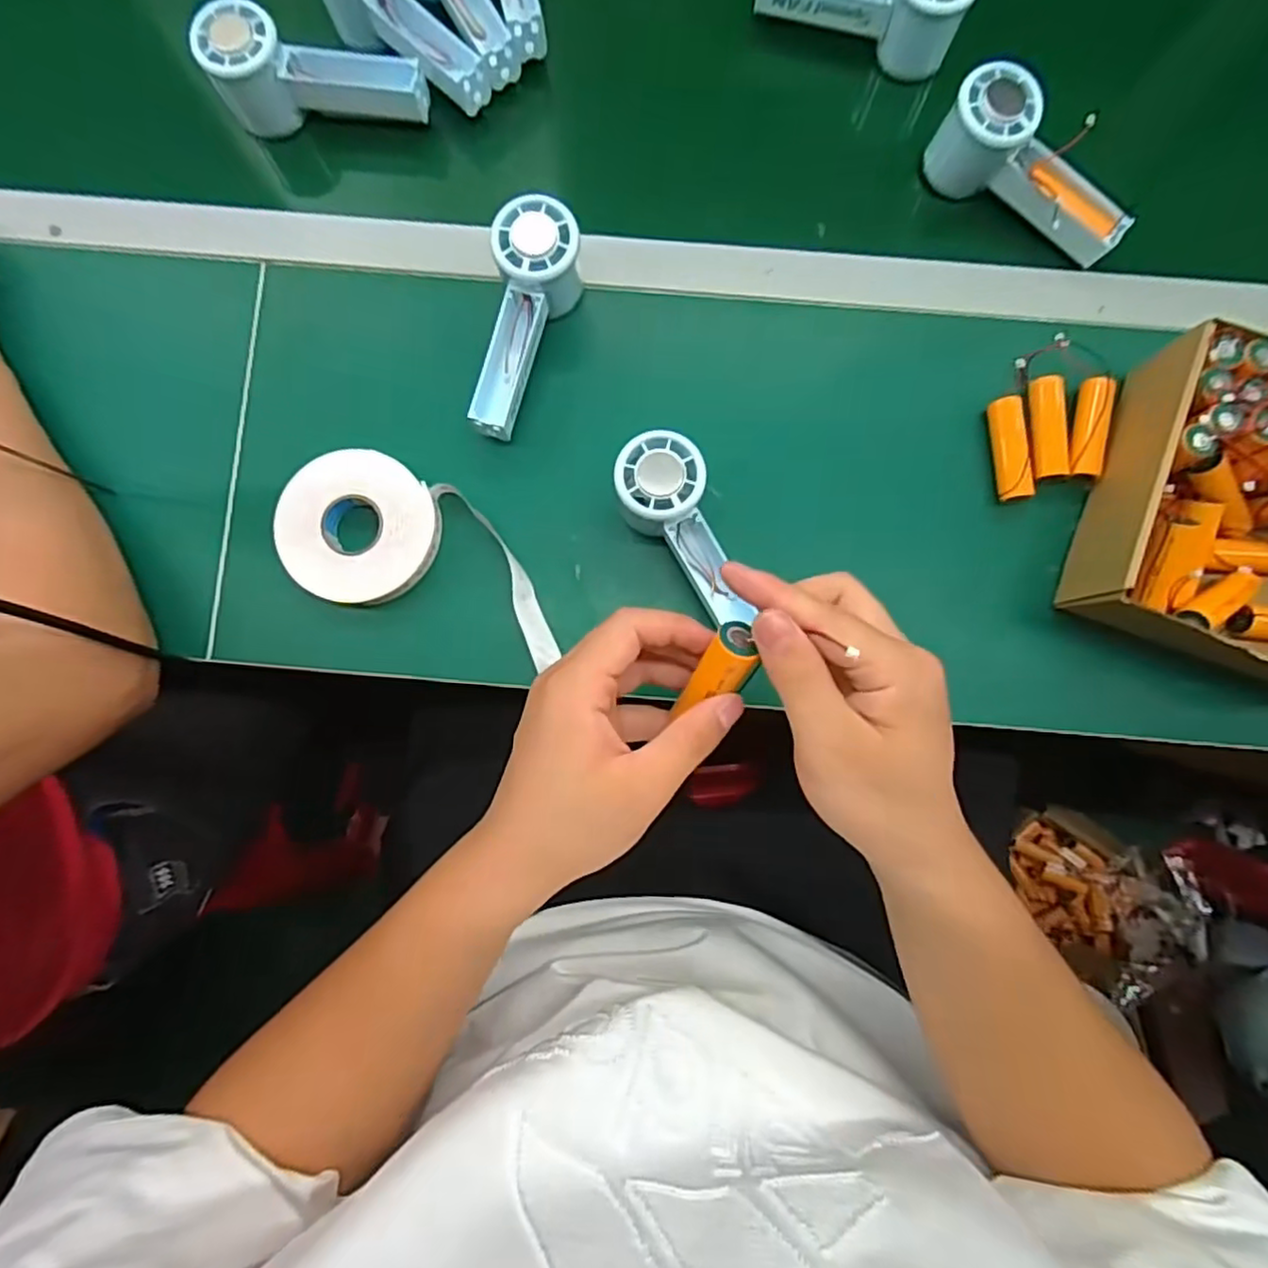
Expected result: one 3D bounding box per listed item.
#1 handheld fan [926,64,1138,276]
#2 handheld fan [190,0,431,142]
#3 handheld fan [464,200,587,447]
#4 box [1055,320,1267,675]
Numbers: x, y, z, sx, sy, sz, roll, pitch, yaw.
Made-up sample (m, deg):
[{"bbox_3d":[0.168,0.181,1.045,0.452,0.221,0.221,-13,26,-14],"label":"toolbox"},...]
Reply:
[{"bbox_3d":[0.279,-0.320,0.471,0.049,0.058,0.144,-42,86,-4],"label":"handheld fan"},{"bbox_3d":[-0.229,-0.413,0.495,0.152,0.062,0.055,3,84,0],"label":"handheld fan"},{"bbox_3d":[-0.078,-0.216,0.471,0.056,0.056,0.154,16,96,2],"label":"handheld fan"},{"bbox_3d":[0.408,-0.072,0.436,0.200,0.084,0.190,20,84,2],"label":"box"}]

